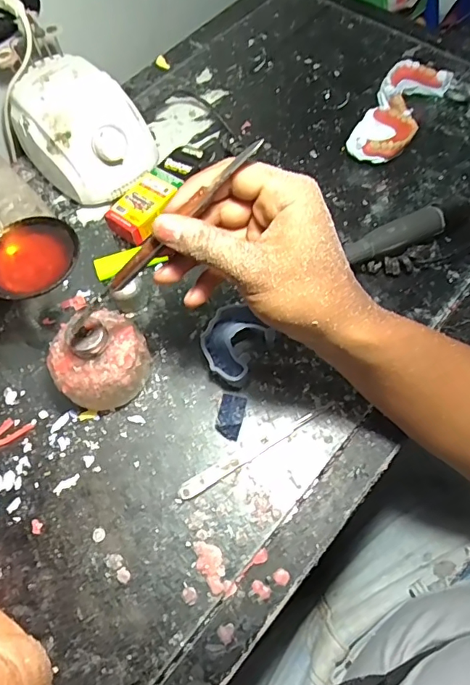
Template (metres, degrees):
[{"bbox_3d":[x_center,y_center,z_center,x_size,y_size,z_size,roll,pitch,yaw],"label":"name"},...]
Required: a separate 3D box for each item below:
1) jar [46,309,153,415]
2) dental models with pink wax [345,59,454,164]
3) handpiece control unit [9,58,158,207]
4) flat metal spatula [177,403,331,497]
[{"bbox_3d":[-0.106,0.013,0.379,0.071,0.071,0.068,-1,65,1],"label":"jar"},{"bbox_3d":[0.172,-0.245,0.517,0.063,0.035,0.143,29,69,14],"label":"dental models with pink wax"},{"bbox_3d":[-0.152,-0.211,0.487,0.099,0.078,0.136,-41,70,-16],"label":"handpiece control unit"},{"bbox_3d":[0.018,0.082,0.378,0.136,0.005,0.013,-29,67,-12],"label":"flat metal spatula"}]

